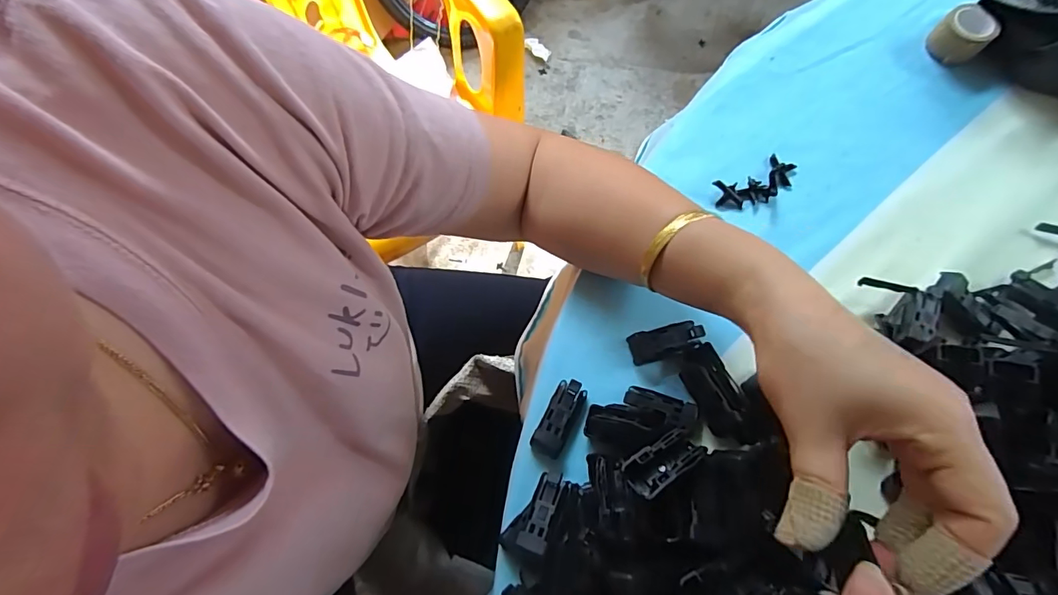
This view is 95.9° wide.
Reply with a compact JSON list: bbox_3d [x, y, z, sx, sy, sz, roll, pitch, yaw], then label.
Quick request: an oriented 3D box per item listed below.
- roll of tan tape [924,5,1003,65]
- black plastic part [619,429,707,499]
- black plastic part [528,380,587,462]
[{"bbox_3d":[0.338,-0.205,0.372,0.035,0.027,0.035,-39,76,-10],"label":"roll of tan tape"},{"bbox_3d":[0.069,0.083,0.244,0.042,0.012,0.019,-24,73,-19],"label":"black plastic part"},{"bbox_3d":[0.020,0.076,0.301,0.020,0.009,0.048,26,75,9],"label":"black plastic part"}]

